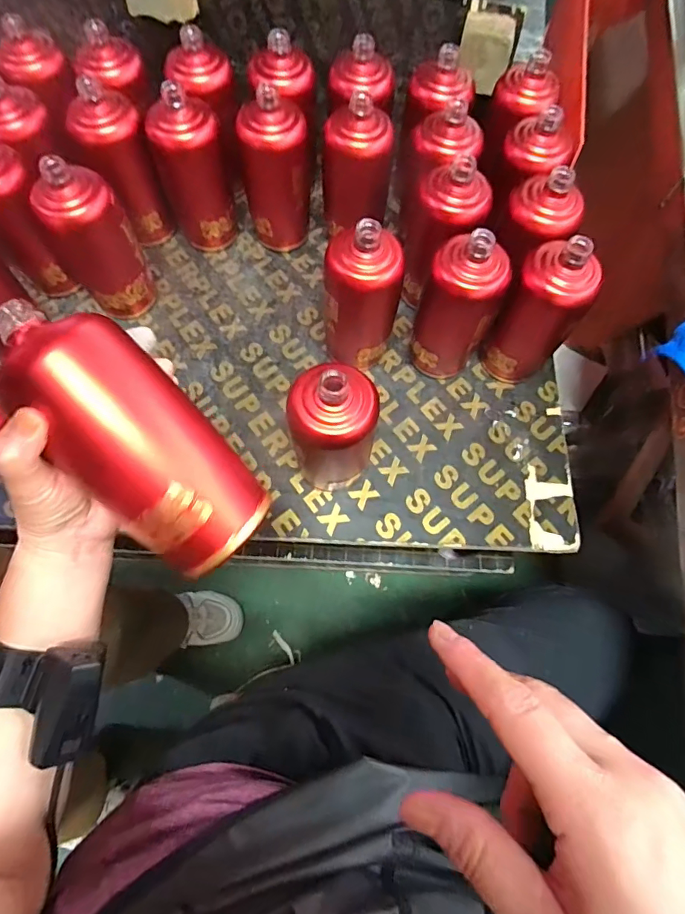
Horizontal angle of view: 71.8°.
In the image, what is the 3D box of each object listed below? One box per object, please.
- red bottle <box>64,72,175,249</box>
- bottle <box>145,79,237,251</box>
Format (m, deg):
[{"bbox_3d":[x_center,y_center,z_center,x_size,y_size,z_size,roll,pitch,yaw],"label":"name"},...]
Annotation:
[{"bbox_3d":[-0.265,-0.348,0.587,0.066,0.176,0.089,35,73,11],"label":"red bottle"},{"bbox_3d":[-0.183,-0.349,0.595,0.077,0.180,0.063,-16,71,-7],"label":"bottle"}]

